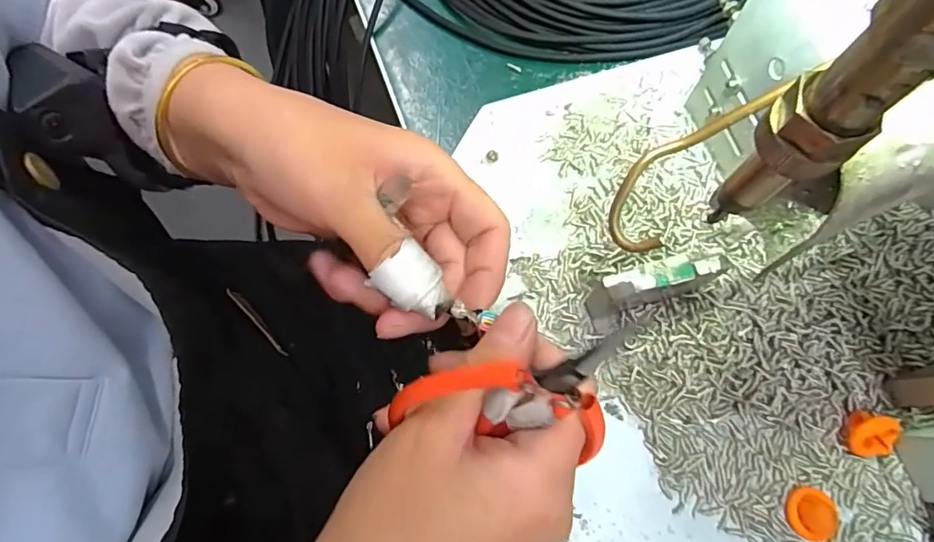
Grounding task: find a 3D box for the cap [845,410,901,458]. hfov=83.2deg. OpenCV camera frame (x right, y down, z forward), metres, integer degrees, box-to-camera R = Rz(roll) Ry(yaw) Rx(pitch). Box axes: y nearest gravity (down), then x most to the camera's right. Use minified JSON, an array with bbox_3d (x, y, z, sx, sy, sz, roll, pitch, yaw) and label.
[{"bbox_3d":[0.168,0.067,0.219,0.019,0.010,0.021,12,112,5],"label":"cap"}]

